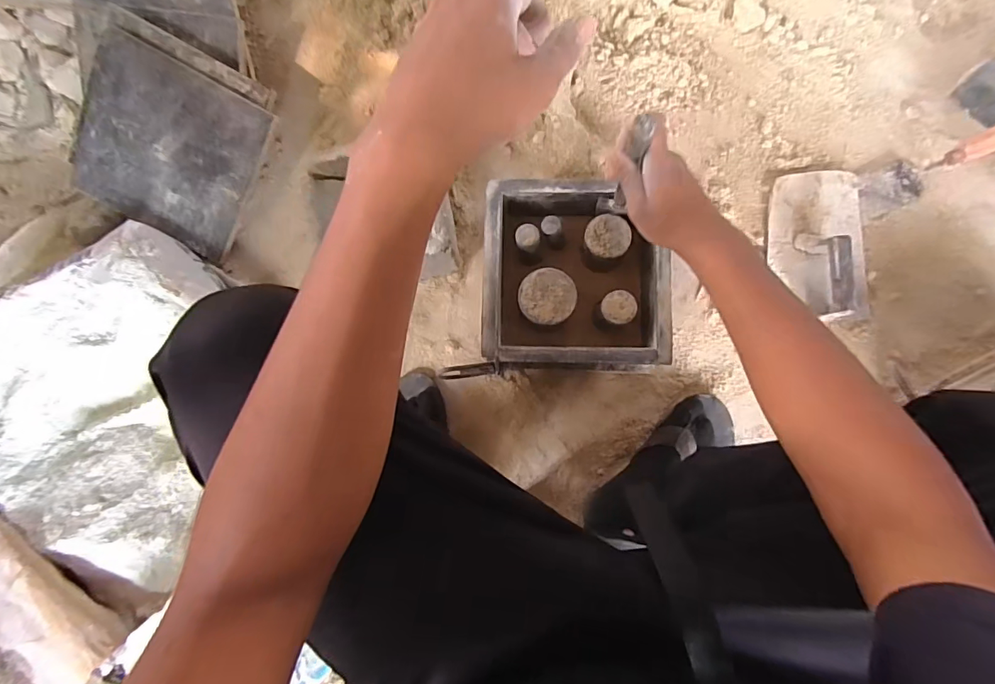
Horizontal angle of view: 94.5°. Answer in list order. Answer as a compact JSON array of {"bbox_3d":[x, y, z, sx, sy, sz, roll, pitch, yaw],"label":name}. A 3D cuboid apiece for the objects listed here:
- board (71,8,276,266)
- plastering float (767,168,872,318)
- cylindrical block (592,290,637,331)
[{"bbox_3d":[-0.502,-0.309,0.708,0.259,0.027,0.271,27,102,-8],"label":"board"},{"bbox_3d":[0.480,-0.147,0.664,0.139,0.072,0.225,-1,84,1],"label":"plastering float"},{"bbox_3d":[0.157,-0.040,0.629,0.048,0.090,0.044,43,86,5],"label":"cylindrical block"}]

